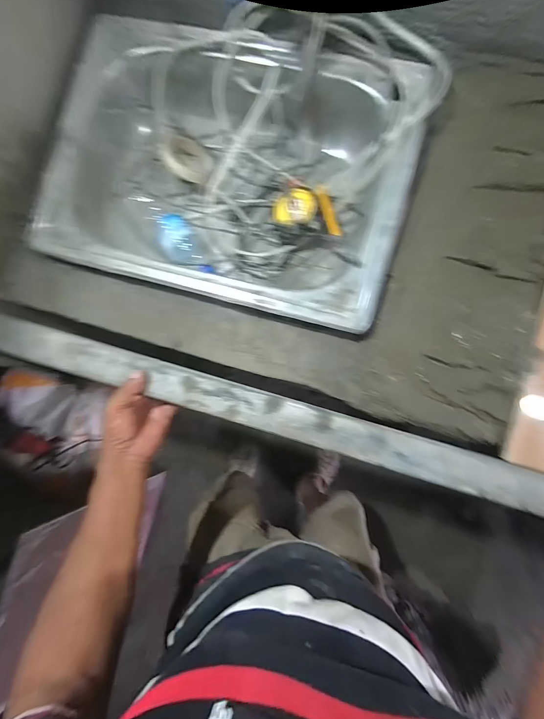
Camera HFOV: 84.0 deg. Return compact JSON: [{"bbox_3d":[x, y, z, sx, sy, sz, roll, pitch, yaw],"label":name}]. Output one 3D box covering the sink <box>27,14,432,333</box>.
[{"bbox_3d":[-0.065,-0.296,0.490,0.532,0.150,0.416,16,88,4],"label":"sink"}]

